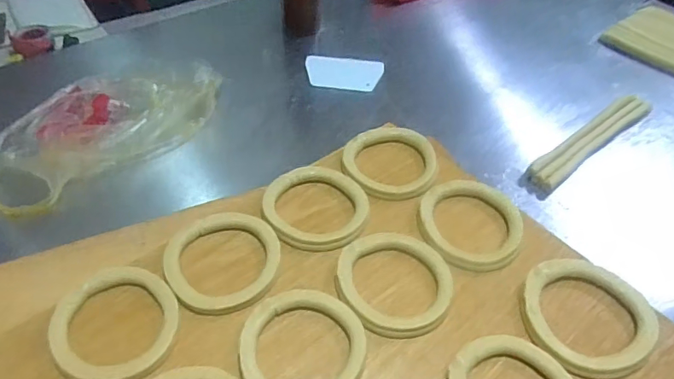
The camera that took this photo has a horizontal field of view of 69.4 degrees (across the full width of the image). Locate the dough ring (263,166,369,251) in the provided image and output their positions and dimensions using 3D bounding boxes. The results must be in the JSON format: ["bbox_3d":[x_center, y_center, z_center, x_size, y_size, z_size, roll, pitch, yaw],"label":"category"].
[{"bbox_3d":[-0.031,0.022,0.681,0.138,0.017,0.147,2,47,-2],"label":"dough ring"}]

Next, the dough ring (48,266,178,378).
[{"bbox_3d":[-0.246,0.149,0.541,0.134,0.022,0.127,2,47,-2],"label":"dough ring"}]

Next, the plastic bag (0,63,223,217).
[{"bbox_3d":[-0.366,-0.099,0.769,0.203,0.068,0.375,29,52,21],"label":"plastic bag"}]

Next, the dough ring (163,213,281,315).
[{"bbox_3d":[-0.142,0.089,0.615,0.138,0.019,0.138,2,47,-2],"label":"dough ring"}]

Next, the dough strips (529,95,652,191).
[{"bbox_3d":[0.432,-0.088,0.824,0.343,0.022,0.049,-31,56,-28],"label":"dough strips"}]

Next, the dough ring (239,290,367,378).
[{"bbox_3d":[-0.037,0.176,0.542,0.137,0.014,0.142,2,47,-2],"label":"dough ring"}]

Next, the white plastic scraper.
[{"bbox_3d":[0.015,-0.225,0.942,0.149,0.006,0.098,3,49,0],"label":"white plastic scraper"}]

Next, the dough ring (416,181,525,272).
[{"bbox_3d":[0.182,0.044,0.668,0.129,0.025,0.144,-26,54,-25],"label":"dough ring"}]

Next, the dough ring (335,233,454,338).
[{"bbox_3d":[0.073,0.111,0.609,0.140,0.014,0.143,2,47,-2],"label":"dough ring"}]

